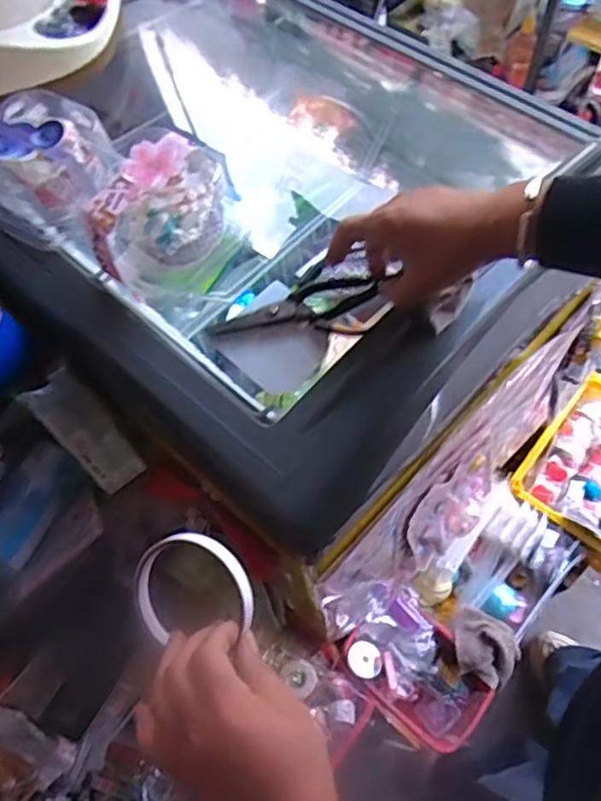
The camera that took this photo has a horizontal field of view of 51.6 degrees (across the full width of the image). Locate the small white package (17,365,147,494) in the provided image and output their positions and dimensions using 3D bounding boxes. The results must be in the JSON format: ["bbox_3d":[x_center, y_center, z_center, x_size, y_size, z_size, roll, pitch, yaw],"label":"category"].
[{"bbox_3d":[-0.203,0.031,0.592,0.049,0.125,0.019,-42,26,-16],"label":"small white package"}]

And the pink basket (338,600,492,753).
[{"bbox_3d":[0.176,0.410,0.946,0.213,0.079,0.145,36,70,19],"label":"pink basket"}]

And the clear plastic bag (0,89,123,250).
[{"bbox_3d":[-0.247,-0.222,0.580,0.148,0.077,0.119,20,66,13],"label":"clear plastic bag"}]

